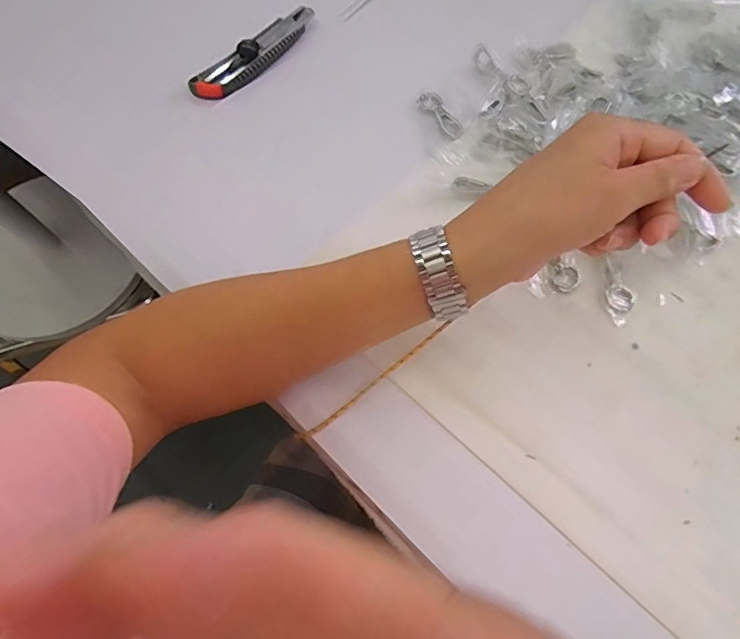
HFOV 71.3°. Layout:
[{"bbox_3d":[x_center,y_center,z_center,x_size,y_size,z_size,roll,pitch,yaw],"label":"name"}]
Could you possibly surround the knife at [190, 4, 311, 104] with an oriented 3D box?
[{"bbox_3d":[-0.108,-0.263,0.503,0.036,0.018,0.153,41,74,17],"label":"knife"}]

